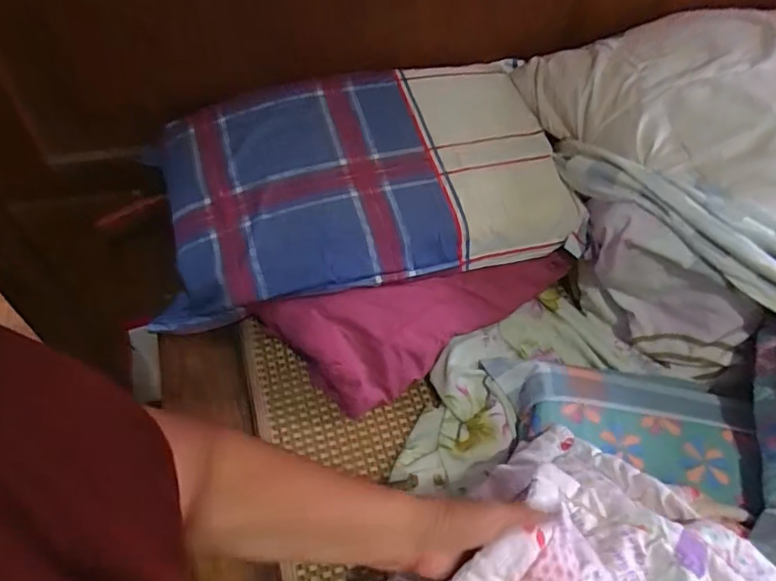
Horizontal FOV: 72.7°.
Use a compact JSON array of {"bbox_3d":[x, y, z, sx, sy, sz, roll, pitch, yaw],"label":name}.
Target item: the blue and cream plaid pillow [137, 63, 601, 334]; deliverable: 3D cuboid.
[{"bbox_3d":[-0.045,-0.163,0.812,0.583,0.155,0.358,-11,55,-13],"label":"blue and cream plaid pillow"}]

